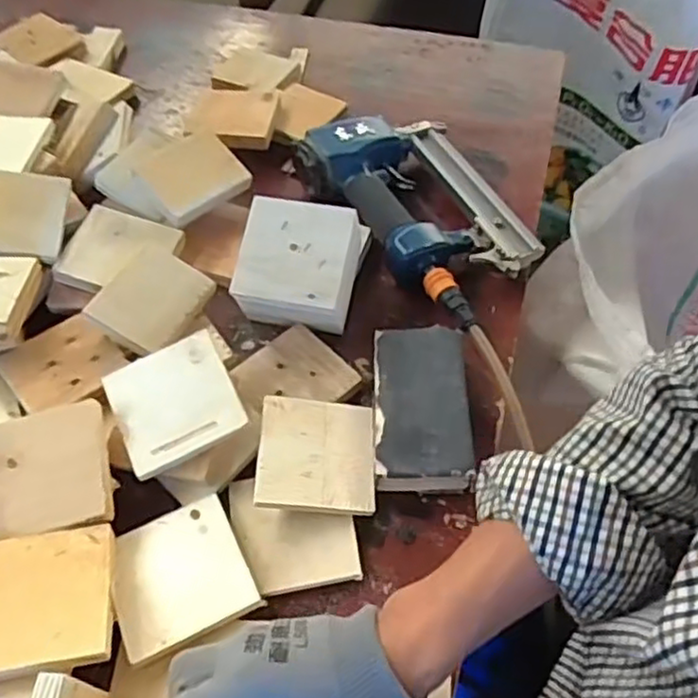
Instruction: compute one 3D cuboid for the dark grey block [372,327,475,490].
[{"bbox_3d":[0.059,0.046,0.564,0.076,0.034,0.139,2,54,3],"label":"dark grey block"}]

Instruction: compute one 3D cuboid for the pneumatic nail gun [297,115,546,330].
[{"bbox_3d":[0.086,-0.148,0.681,0.169,0.071,0.254,-31,59,-20],"label":"pneumatic nail gun"}]

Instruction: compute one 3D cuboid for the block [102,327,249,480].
[{"bbox_3d":[-0.134,0.041,0.529,0.091,0.010,0.091,-26,71,-8],"label":"block"}]

